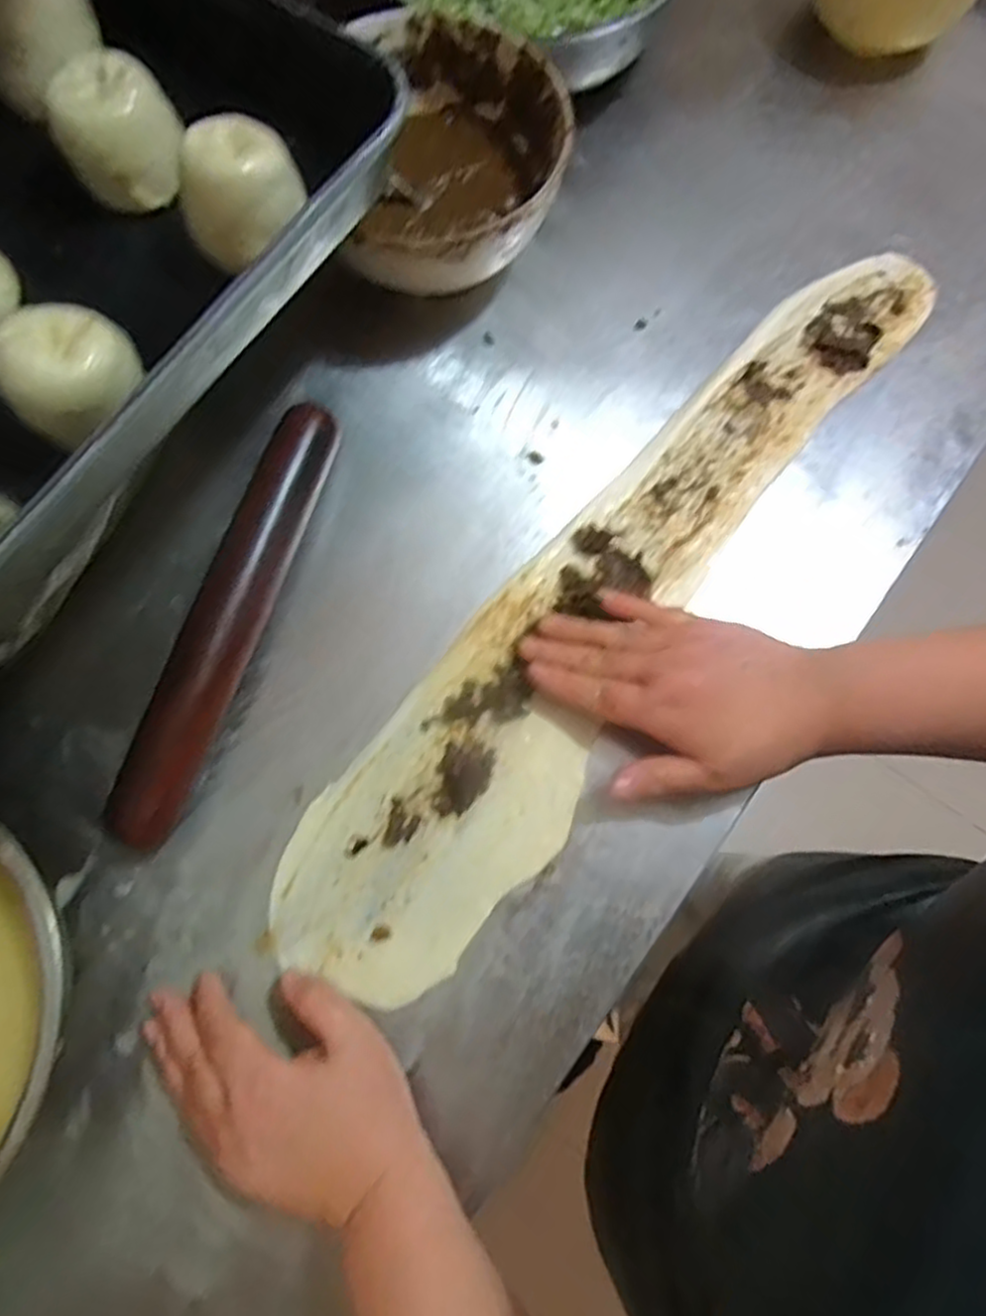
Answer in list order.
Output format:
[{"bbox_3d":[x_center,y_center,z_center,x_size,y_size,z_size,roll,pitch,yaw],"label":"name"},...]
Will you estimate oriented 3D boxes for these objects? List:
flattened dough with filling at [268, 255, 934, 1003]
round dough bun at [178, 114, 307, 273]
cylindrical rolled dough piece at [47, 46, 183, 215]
[{"bbox_3d":[0.086,-0.051,0.454,0.115,0.012,0.572,38,79,9],"label":"flattened dough with filling"},{"bbox_3d":[-0.123,-0.228,0.359,0.060,0.044,0.050,-22,77,-5],"label":"round dough bun"},{"bbox_3d":[-0.188,-0.266,0.371,0.060,0.043,0.056,0,76,1],"label":"cylindrical rolled dough piece"}]

